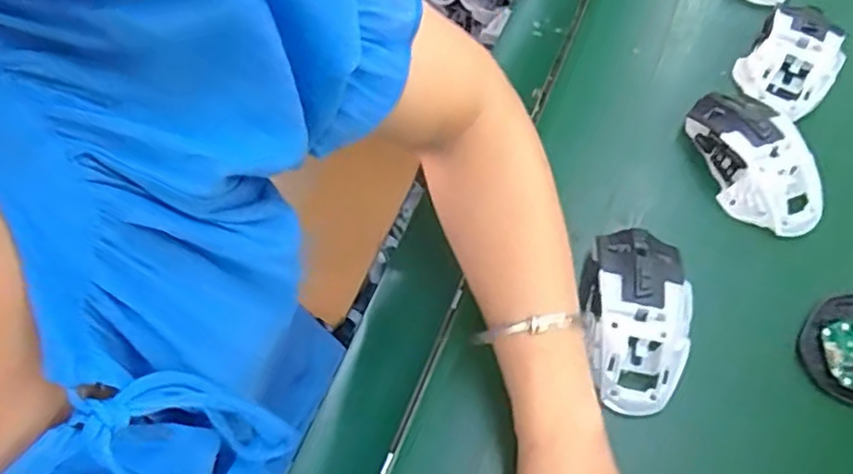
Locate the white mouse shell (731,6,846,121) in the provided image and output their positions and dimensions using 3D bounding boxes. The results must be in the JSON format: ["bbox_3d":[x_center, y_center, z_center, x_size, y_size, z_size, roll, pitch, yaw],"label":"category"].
[{"bbox_3d":[0.284,-0.140,0.494,0.067,0.036,0.095,39,69,18],"label":"white mouse shell"}]

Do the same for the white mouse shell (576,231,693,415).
[{"bbox_3d":[0.128,0.046,0.397,0.063,0.035,0.114,8,63,4],"label":"white mouse shell"}]

